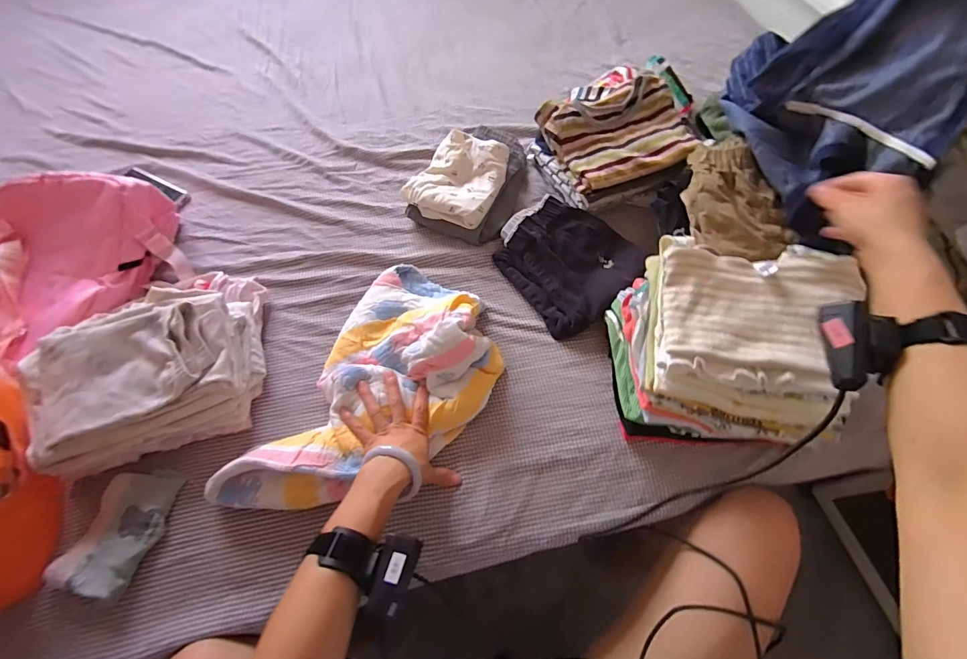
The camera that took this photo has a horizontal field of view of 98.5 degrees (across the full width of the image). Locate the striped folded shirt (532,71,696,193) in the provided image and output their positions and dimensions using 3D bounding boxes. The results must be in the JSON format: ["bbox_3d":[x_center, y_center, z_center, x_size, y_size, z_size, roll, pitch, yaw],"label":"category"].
[{"bbox_3d":[0.236,-0.341,0.719,0.234,0.056,0.178,-17,62,-6],"label":"striped folded shirt"}]

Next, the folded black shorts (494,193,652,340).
[{"bbox_3d":[0.139,-0.118,0.684,0.198,0.048,0.223,-34,67,-14],"label":"folded black shorts"}]

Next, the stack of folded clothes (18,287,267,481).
[{"bbox_3d":[-0.466,0.057,0.591,0.262,0.124,0.216,-18,64,-7],"label":"stack of folded clothes"}]

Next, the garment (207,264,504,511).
[{"bbox_3d":[-0.140,0.087,0.566,0.243,0.090,0.398,27,67,14],"label":"garment"}]

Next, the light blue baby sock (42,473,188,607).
[{"bbox_3d":[-0.458,0.249,0.522,0.095,0.020,0.146,8,57,5],"label":"light blue baby sock"}]

